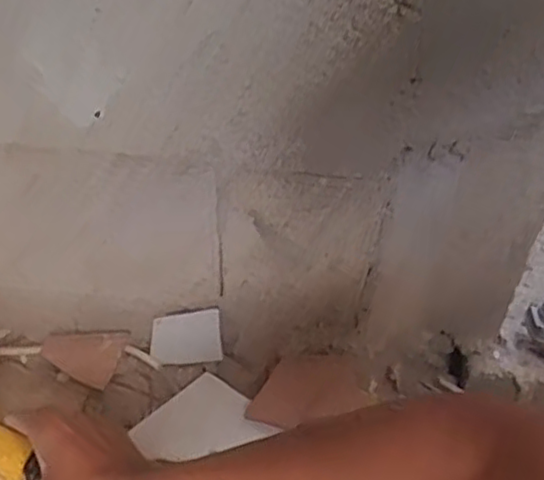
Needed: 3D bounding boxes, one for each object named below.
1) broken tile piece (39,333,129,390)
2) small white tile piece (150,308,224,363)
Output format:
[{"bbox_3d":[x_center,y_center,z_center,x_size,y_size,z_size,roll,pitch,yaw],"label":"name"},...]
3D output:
[{"bbox_3d":[-0.212,0.123,0.776,0.080,0.012,0.066,26,68,-10],"label":"broken tile piece"},{"bbox_3d":[-0.096,0.108,0.771,0.080,0.058,0.010,-6,19,7],"label":"small white tile piece"}]

